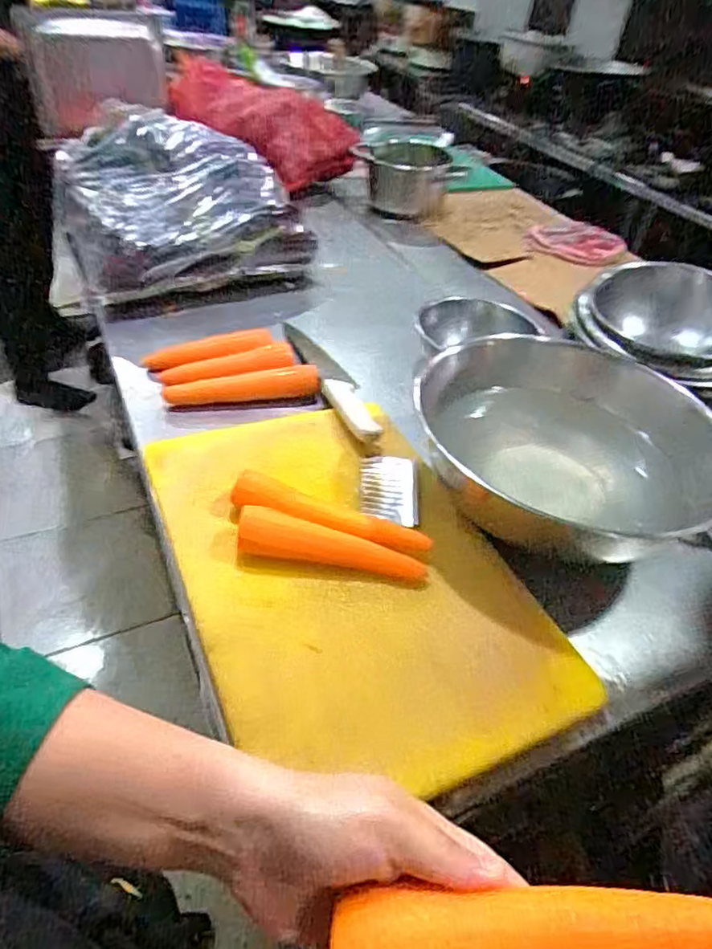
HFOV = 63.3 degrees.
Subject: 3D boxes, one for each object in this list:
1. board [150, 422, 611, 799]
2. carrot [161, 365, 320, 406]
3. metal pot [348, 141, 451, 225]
[{"bbox_3d":[-0.015,0.078,0.566,0.294,0.025,0.438,-14,47,-22],"label":"board"},{"bbox_3d":[-0.151,-0.117,0.771,0.202,0.035,0.035,-3,44,-11],"label":"carrot"},{"bbox_3d":[0.109,-0.743,1.445,0.224,0.119,0.224,4,43,-4],"label":"metal pot"}]

